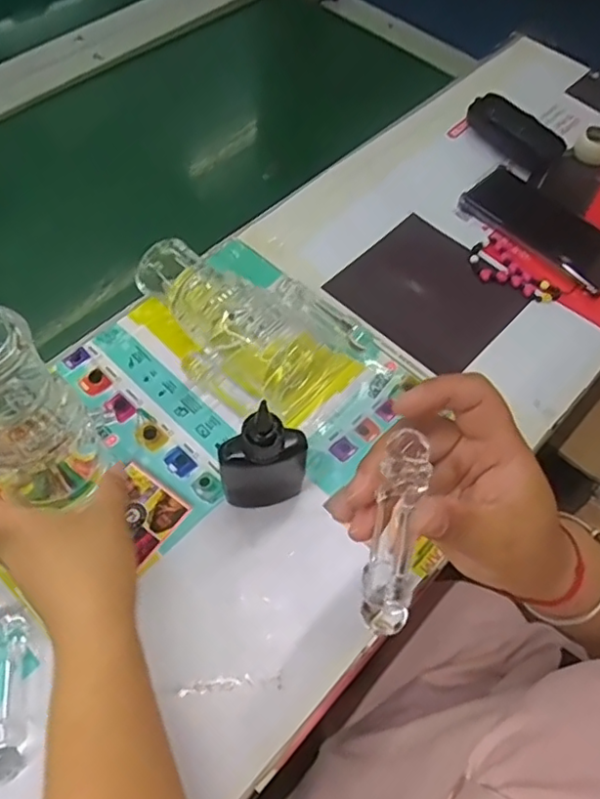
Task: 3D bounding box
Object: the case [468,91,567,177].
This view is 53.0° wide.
[{"bbox_3d":[0.231,-0.287,0.647,0.044,0.027,0.105,-38,70,-21],"label":"case"}]

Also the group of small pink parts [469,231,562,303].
[{"bbox_3d":[0.198,-0.119,0.563,0.052,0.007,0.087,-33,68,-19],"label":"group of small pink parts"}]

